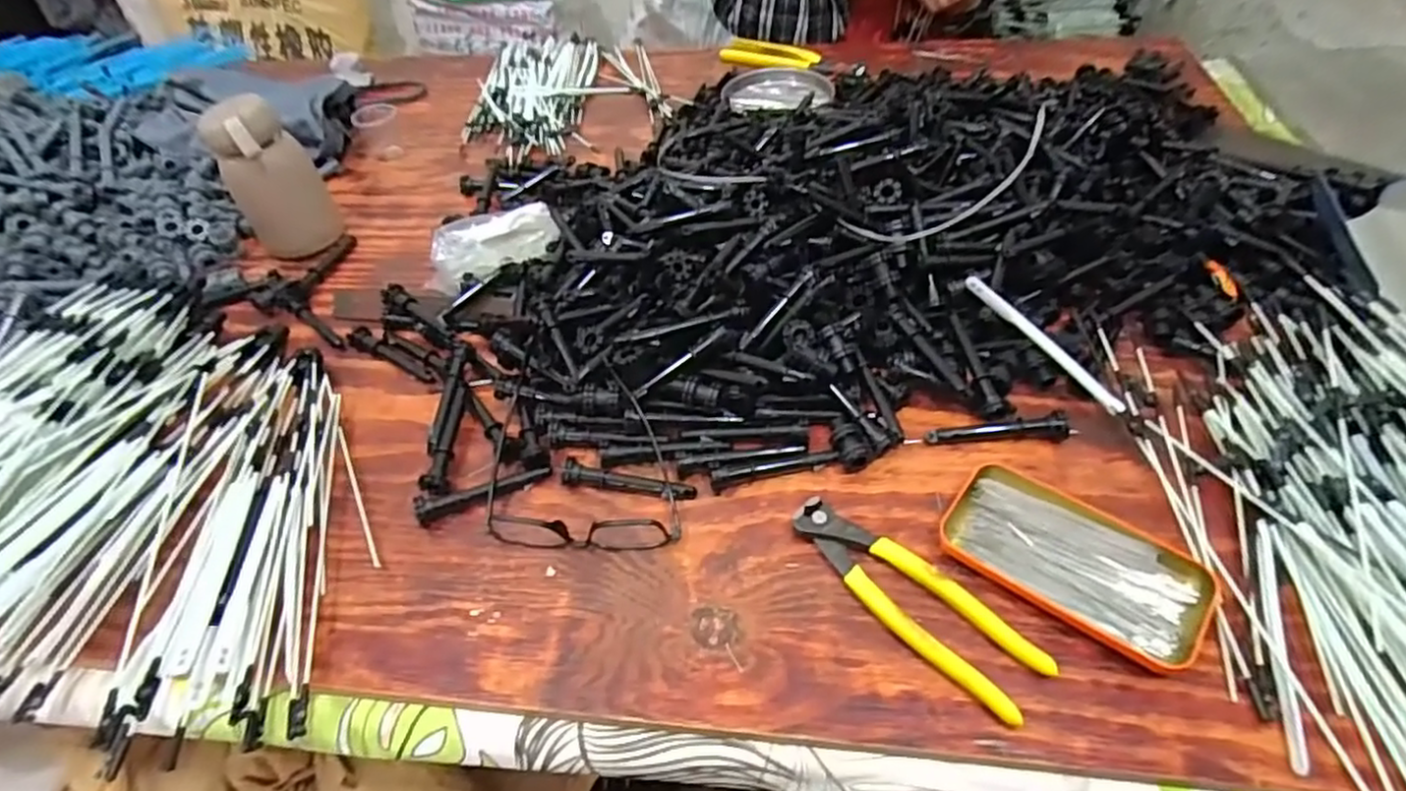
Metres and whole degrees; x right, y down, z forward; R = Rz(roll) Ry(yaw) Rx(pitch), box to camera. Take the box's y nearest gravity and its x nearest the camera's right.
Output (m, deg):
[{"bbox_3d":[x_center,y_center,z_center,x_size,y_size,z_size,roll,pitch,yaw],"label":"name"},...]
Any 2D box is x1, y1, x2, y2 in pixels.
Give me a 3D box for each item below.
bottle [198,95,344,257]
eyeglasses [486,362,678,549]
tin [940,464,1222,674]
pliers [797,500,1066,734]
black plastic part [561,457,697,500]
[{"bbox_3d":[-0.417,-0.211,0.668,0.080,0.136,0.069,-30,52,-20],"label":"bottle"},{"bbox_3d":[-0.084,0.039,0.484,0.127,0.034,0.138,-5,48,1],"label":"eyeglasses"},{"bbox_3d":[0.222,0.096,0.413,0.141,0.013,0.083,32,58,29],"label":"tin"},{"bbox_3d":[0.121,0.119,0.410,0.046,0.015,0.162,-37,55,-25],"label":"pliers"},{"bbox_3d":[-0.054,0.057,0.483,0.098,0.014,0.020,7,50,11],"label":"black plastic part"}]

